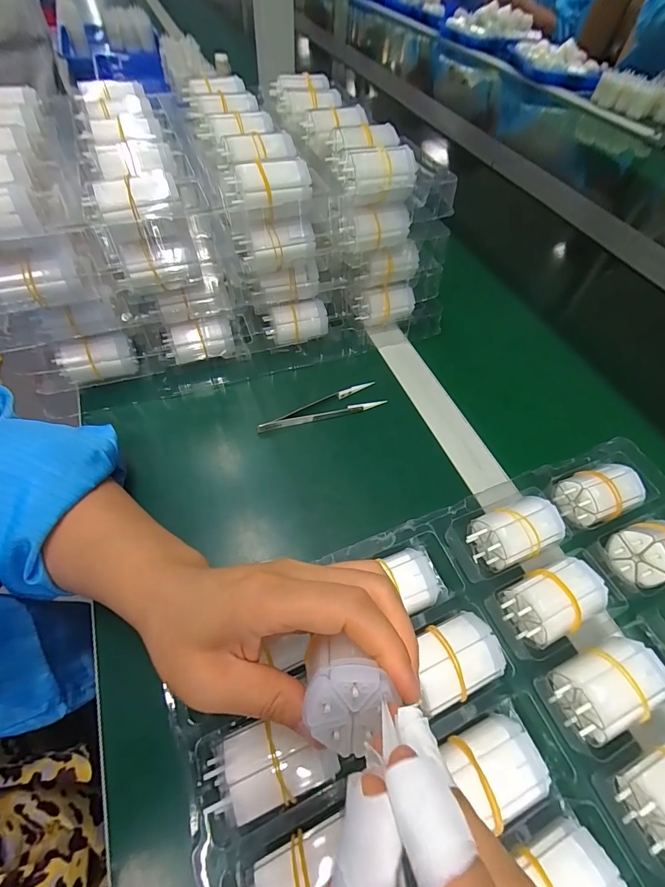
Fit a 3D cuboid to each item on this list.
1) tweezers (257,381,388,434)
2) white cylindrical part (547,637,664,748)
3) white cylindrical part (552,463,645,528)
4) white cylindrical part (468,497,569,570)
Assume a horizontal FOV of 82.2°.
[{"bbox_3d":[-0.009,-0.030,0.360,0.123,0.010,0.029,-21,59,-18],"label":"tweezers"},{"bbox_3d":[0.167,0.147,0.229,0.062,0.031,0.040,-16,58,-15],"label":"white cylindrical part"},{"bbox_3d":[0.217,0.041,0.308,0.060,0.031,0.039,-14,57,-13],"label":"white cylindrical part"},{"bbox_3d":[0.134,0.068,0.283,0.062,0.036,0.038,-17,58,-15],"label":"white cylindrical part"}]

